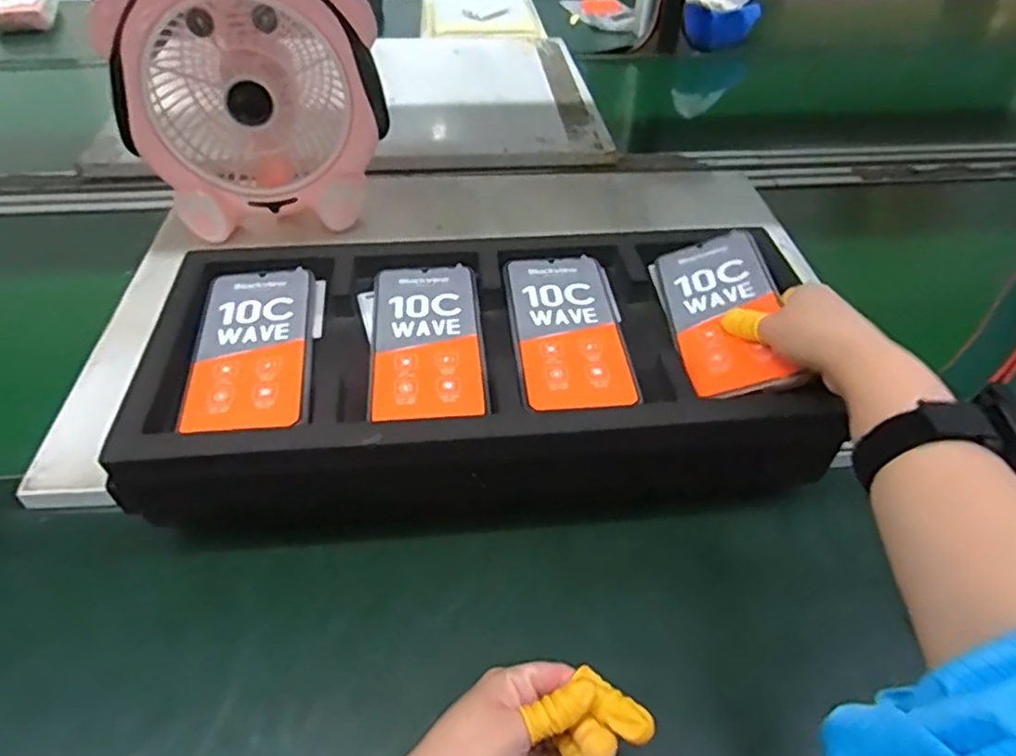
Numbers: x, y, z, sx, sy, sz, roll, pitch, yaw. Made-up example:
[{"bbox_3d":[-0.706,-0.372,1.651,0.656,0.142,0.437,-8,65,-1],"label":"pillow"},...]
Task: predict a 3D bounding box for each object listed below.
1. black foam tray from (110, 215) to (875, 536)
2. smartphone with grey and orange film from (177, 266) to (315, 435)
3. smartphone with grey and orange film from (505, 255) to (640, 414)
[{"bbox_3d":[-0.013,0.000,0.523,0.465,0.126,0.218,-3,44,-5],"label":"black foam tray"},{"bbox_3d":[-0.181,-0.025,0.480,0.075,0.008,0.173,-5,45,-7],"label":"smartphone with grey and orange film"},{"bbox_3d":[0.046,-0.035,0.499,0.079,0.012,0.171,-2,44,-5],"label":"smartphone with grey and orange film"}]

